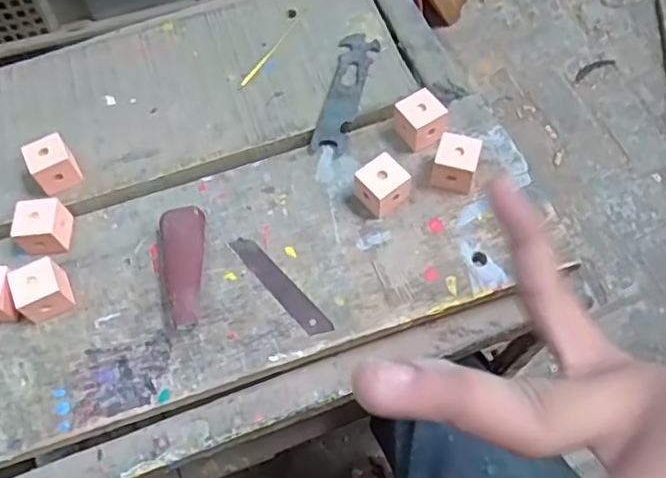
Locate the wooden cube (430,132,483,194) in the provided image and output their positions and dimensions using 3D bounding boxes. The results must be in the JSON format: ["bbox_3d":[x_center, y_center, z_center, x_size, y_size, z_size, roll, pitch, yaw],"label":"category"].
[{"bbox_3d":[0.095,-0.058,0.481,0.032,0.033,0.031,17,65,8],"label":"wooden cube"}]

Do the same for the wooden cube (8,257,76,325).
[{"bbox_3d":[-0.211,0.037,0.453,0.032,0.032,0.033,-23,66,-12],"label":"wooden cube"}]

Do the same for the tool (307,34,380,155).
[{"bbox_3d":[0.011,-0.129,0.542,0.033,0.006,0.131,12,64,5],"label":"tool"}]

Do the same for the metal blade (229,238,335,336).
[{"bbox_3d":[-0.039,0.034,0.462,0.018,0.004,0.099,-38,70,-18],"label":"metal blade"}]

